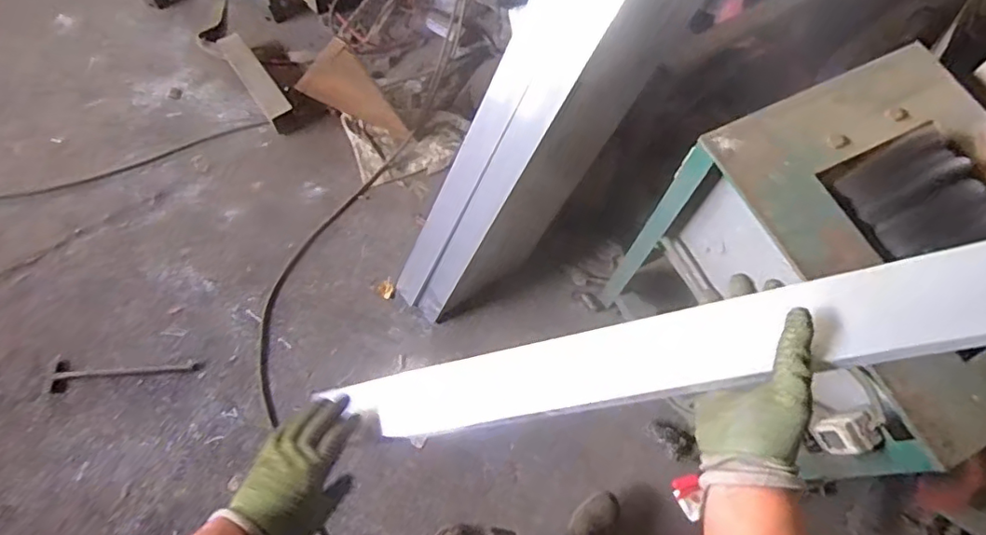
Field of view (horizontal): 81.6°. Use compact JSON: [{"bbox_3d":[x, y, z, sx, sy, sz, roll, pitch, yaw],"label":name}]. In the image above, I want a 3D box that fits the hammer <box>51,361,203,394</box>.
[{"bbox_3d":[-1.006,0.300,1.564,0.394,0.029,0.090,1,68,-2],"label":"hammer"}]

